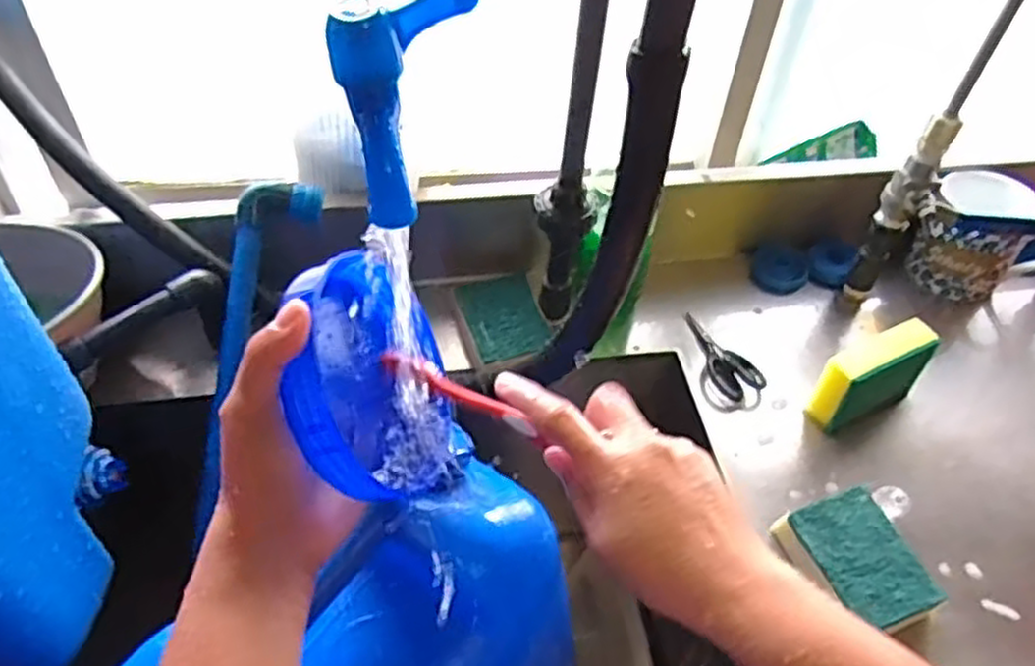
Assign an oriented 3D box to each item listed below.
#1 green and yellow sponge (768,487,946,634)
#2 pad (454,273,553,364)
[{"bbox_3d":[0.252,0.166,0.561,0.073,0.034,0.098,-17,50,-19],"label":"green and yellow sponge"},{"bbox_3d":[-0.012,-0.016,0.695,0.068,0.005,0.095,-17,53,-11],"label":"pad"}]

